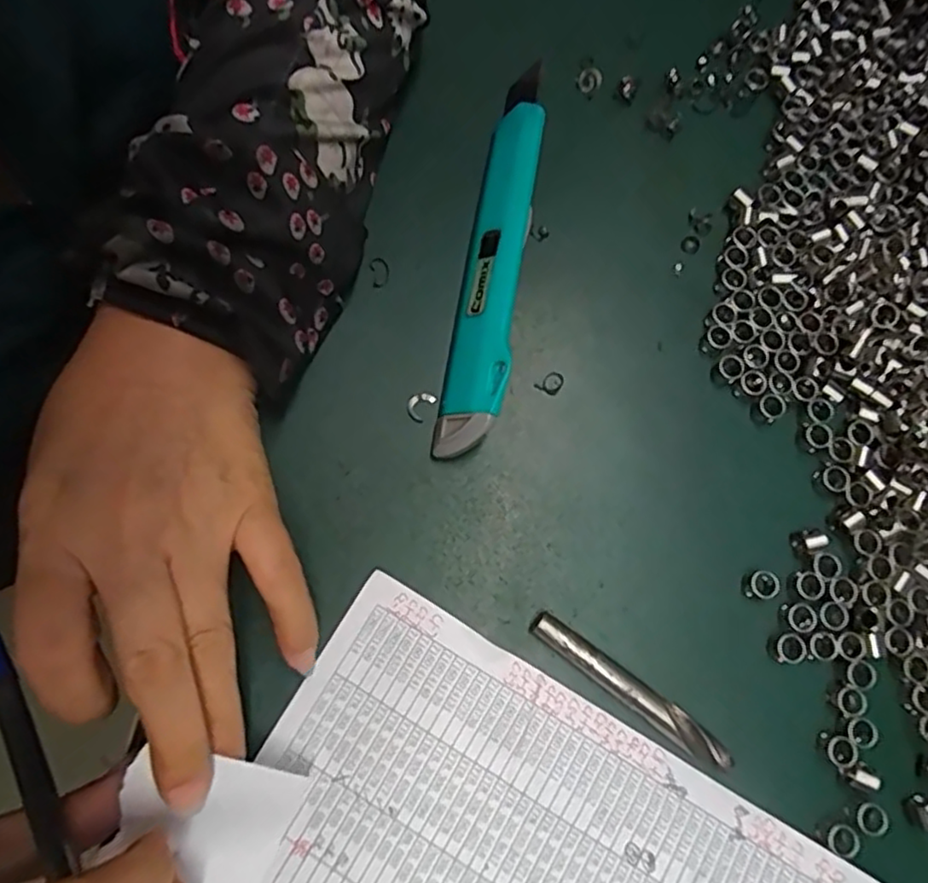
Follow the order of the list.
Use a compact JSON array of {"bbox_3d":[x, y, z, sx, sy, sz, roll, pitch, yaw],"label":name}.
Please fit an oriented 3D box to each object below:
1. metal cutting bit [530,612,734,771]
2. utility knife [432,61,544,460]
[{"bbox_3d":[0.057,0.086,0.230,0.079,0.008,0.010,36,78,8],"label":"metal cutting bit"},{"bbox_3d":[0.013,-0.075,0.264,0.021,0.022,0.167,10,75,2],"label":"utility knife"}]

